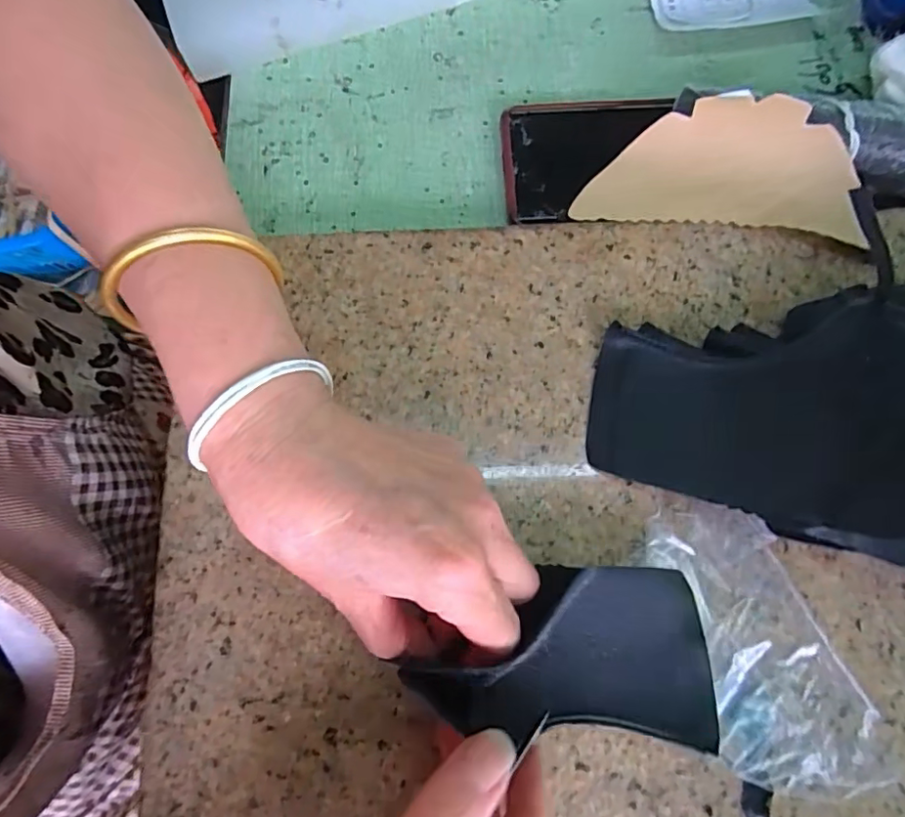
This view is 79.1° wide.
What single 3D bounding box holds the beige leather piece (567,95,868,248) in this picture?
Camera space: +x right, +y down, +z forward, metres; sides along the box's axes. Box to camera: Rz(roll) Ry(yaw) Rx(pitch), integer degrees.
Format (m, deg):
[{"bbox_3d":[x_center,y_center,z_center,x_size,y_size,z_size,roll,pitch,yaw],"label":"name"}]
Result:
[{"bbox_3d":[0.132,-0.120,0.272,0.127,0.015,0.057,9,113,10],"label":"beige leather piece"}]

